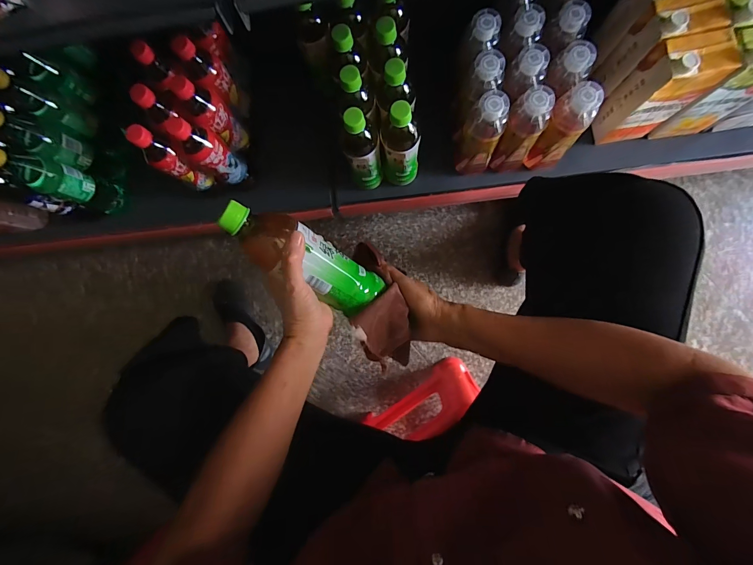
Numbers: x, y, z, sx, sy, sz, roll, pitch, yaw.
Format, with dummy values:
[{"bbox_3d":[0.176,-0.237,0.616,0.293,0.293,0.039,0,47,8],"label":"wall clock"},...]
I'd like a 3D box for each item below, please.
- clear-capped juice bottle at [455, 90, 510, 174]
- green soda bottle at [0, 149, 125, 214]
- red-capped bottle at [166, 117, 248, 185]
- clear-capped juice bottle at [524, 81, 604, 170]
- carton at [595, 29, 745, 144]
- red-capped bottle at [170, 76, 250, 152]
[{"bbox_3d":[0.181,-0.254,0.584,0.064,0.160,0.064,0,87,5],"label":"clear-capped juice bottle"},{"bbox_3d":[-0.609,-0.195,0.659,0.076,0.239,0.067,18,88,6],"label":"green soda bottle"},{"bbox_3d":[-0.294,-0.228,0.591,0.051,0.164,0.061,38,90,6],"label":"red-capped bottle"},{"bbox_3d":[0.321,-0.261,0.579,0.067,0.170,0.066,0,87,5],"label":"clear-capped juice bottle"},{"bbox_3d":[0.470,-0.321,0.560,0.104,0.190,0.076,-13,86,4],"label":"carton"},{"bbox_3d":[-0.292,-0.294,0.593,0.059,0.153,0.067,19,89,6],"label":"red-capped bottle"}]

